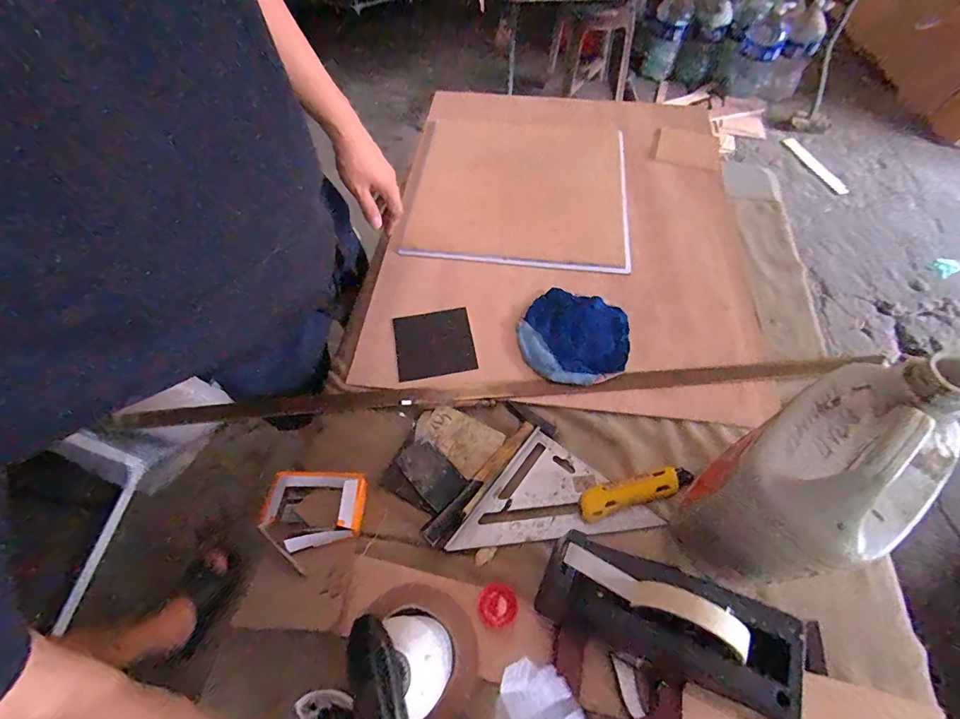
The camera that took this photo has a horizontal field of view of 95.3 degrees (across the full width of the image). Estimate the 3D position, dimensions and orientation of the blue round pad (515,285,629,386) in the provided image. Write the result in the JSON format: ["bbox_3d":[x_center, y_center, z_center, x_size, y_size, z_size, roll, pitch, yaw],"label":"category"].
[{"bbox_3d":[0.132,-0.031,0.626,0.151,0.014,0.152,0,60,-1],"label":"blue round pad"}]

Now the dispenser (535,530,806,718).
[{"bbox_3d":[0.153,0.217,0.375,0.209,0.107,0.075,13,59,24],"label":"dispenser"}]

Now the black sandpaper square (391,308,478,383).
[{"bbox_3d":[-0.068,-0.024,0.636,0.111,0.006,0.110,-11,60,-3],"label":"black sandpaper square"}]

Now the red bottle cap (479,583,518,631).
[{"bbox_3d":[0.018,0.255,0.454,0.040,0.007,0.038,0,60,-1],"label":"red bottle cap"}]

